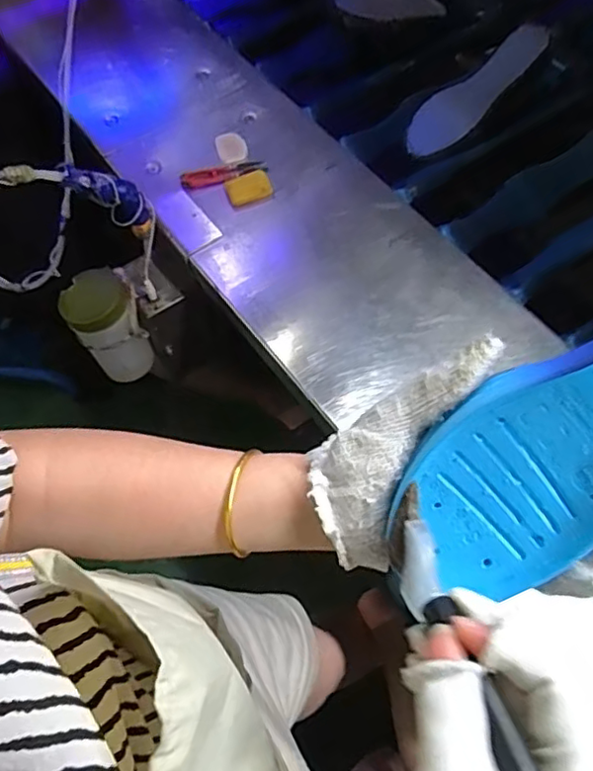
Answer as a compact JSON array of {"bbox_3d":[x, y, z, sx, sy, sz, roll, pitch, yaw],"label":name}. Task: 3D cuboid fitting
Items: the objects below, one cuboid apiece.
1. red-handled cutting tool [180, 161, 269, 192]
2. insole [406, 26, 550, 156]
[{"bbox_3d":[-0.085,-0.250,0.724,0.100,0.010,0.028,-15,61,-8],"label":"red-handled cutting tool"},{"bbox_3d":[0.233,-0.377,0.790,0.208,0.017,0.062,-36,88,15],"label":"insole"}]

